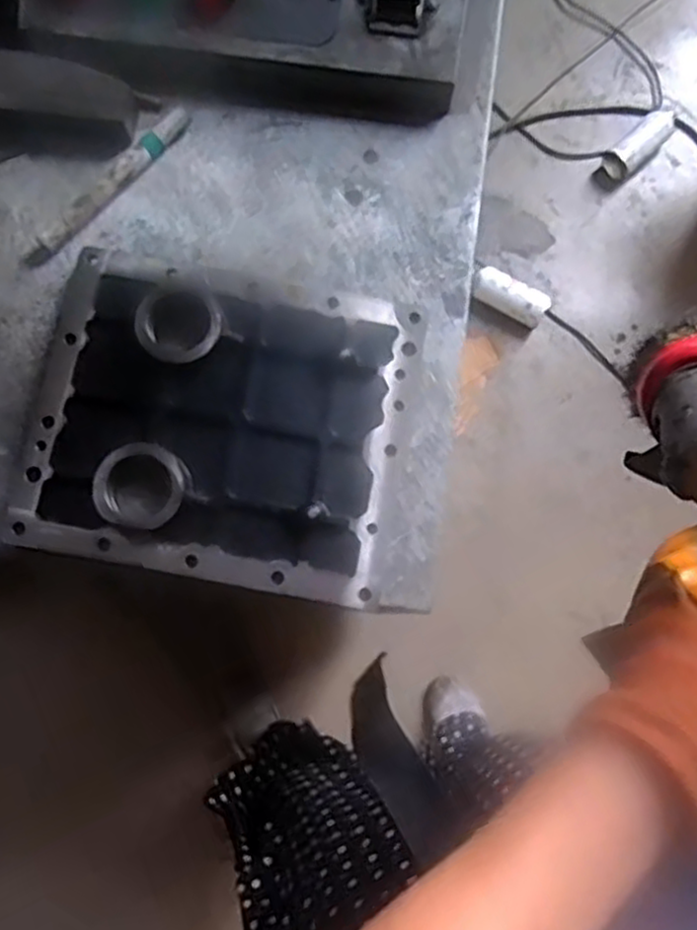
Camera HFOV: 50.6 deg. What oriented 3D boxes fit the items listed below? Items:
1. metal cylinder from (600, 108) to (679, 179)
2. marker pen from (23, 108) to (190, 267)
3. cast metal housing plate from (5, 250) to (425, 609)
[{"bbox_3d":[0.550,-0.604,1.375,0.179,0.049,0.062,-44,82,-8],"label":"metal cylinder"},{"bbox_3d":[-0.173,-0.200,0.532,0.018,0.018,0.155,43,82,8],"label":"marker pen"},{"bbox_3d":[-0.085,-0.031,0.494,0.241,0.026,0.202,11,79,2],"label":"cast metal housing plate"}]

